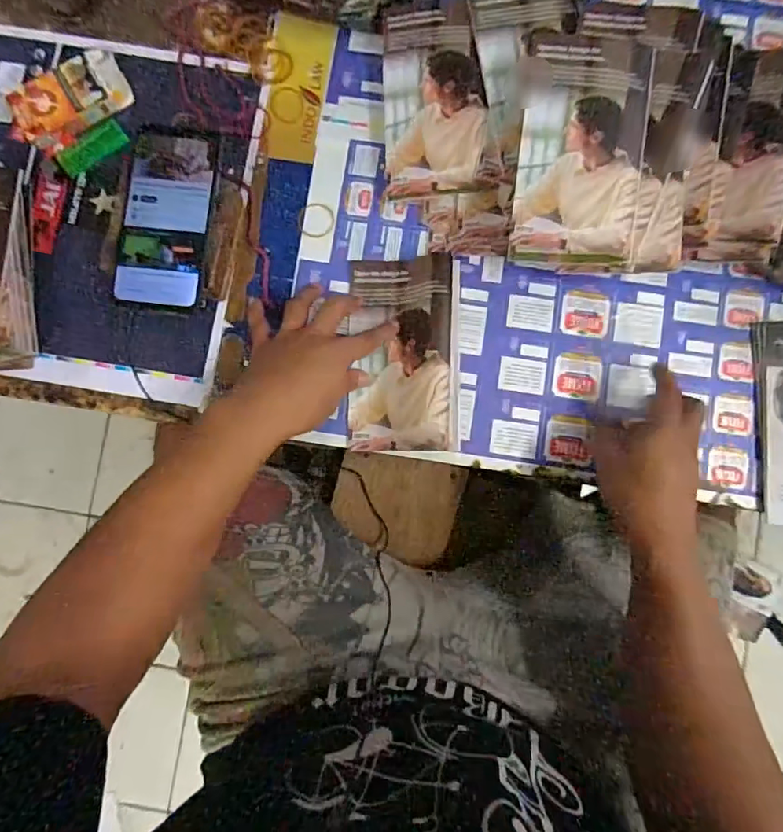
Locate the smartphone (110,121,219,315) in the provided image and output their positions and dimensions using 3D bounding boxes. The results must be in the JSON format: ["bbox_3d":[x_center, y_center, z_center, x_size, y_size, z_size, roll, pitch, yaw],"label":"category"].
[{"bbox_3d":[-0.189,-0.167,0.436,0.071,0.006,0.151,6,86,1],"label":"smartphone"}]

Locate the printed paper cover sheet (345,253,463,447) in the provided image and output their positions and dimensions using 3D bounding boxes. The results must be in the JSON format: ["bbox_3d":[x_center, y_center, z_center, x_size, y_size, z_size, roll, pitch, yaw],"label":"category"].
[{"bbox_3d":[0.012,-0.057,0.467,0.099,0.027,0.175,1,84,0],"label":"printed paper cover sheet"}]

